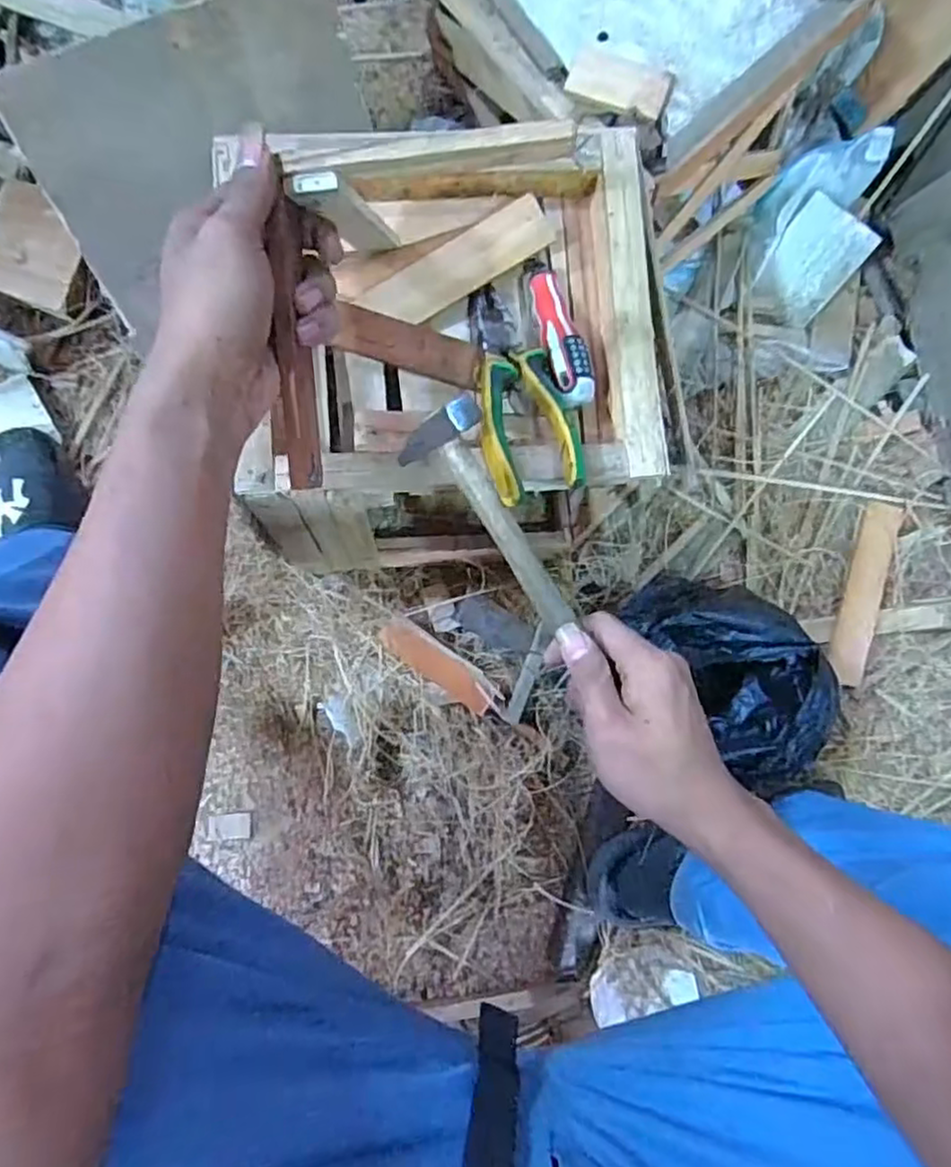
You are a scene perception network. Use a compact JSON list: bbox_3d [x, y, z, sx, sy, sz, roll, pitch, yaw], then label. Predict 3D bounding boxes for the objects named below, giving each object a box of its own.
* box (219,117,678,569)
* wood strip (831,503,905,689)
[{"bbox_3d":[-0.029,-0.164,0.577,0.271,0.270,0.250,-4,84,-6],"label":"box"},{"bbox_3d":[0.410,0.010,0.730,0.038,0.014,0.192,17,82,-4],"label":"wood strip"}]

